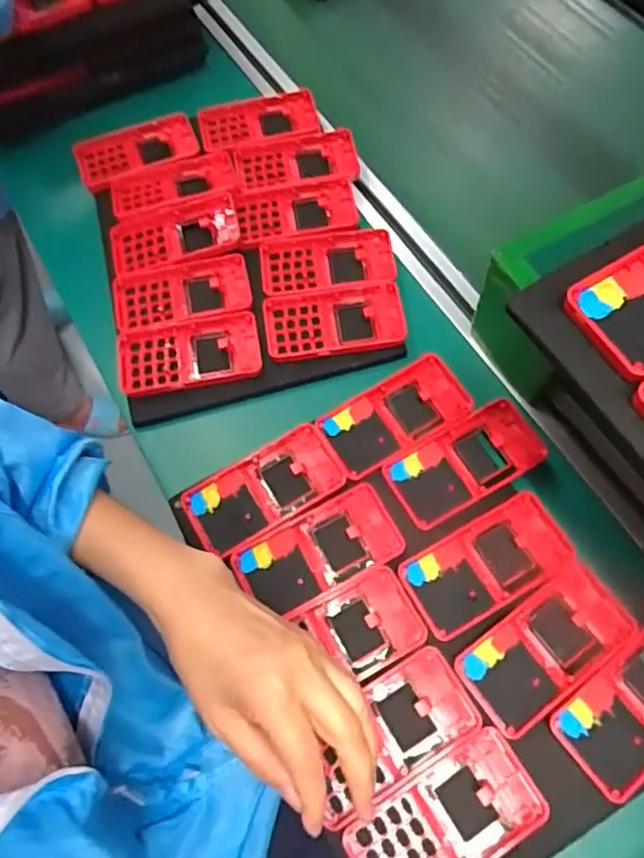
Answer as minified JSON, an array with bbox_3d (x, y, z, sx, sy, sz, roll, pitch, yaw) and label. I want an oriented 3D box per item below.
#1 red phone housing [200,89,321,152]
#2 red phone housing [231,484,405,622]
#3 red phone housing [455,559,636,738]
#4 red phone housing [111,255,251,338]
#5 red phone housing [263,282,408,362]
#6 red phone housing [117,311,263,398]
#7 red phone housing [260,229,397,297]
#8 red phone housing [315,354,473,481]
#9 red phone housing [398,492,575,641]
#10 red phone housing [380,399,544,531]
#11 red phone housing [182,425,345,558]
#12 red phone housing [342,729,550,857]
[{"bbox_3d":[-0.068,-0.329,0.639,0.124,0.012,0.070,-11,66,-4],"label":"red phone housing"},{"bbox_3d":[-0.001,0.093,0.454,0.124,0.012,0.063,-25,68,-10],"label":"red phone housing"},{"bbox_3d":[0.156,0.151,0.421,0.127,0.009,0.061,-33,69,-13],"label":"red phone housing"},{"bbox_3d":[-0.129,-0.123,0.553,0.123,0.012,0.065,-8,66,-3],"label":"red phone housing"},{"bbox_3d":[0.012,-0.094,0.538,0.124,0.017,0.065,-7,66,-2],"label":"red phone housing"},{"bbox_3d":[-0.117,-0.064,0.528,0.124,0.017,0.063,-9,66,-3],"label":"red phone housing"},{"bbox_3d":[0.006,-0.153,0.564,0.123,0.019,0.065,-6,66,-2],"label":"red phone housing"},{"bbox_3d":[0.063,-0.012,0.498,0.124,0.015,0.062,-29,69,-12],"label":"red phone housing"},{"bbox_3d":[0.124,0.099,0.446,0.126,0.009,0.060,-27,68,-11],"label":"red phone housing"},{"bbox_3d":[0.115,0.026,0.478,0.123,0.014,0.061,-27,68,-11],"label":"red phone housing"},{"bbox_3d":[-0.044,0.049,0.479,0.122,0.016,0.060,-29,68,-11],"label":"red phone housing"},{"bbox_3d":[0.080,0.254,0.386,0.124,0.017,0.059,-31,69,-8],"label":"red phone housing"}]

